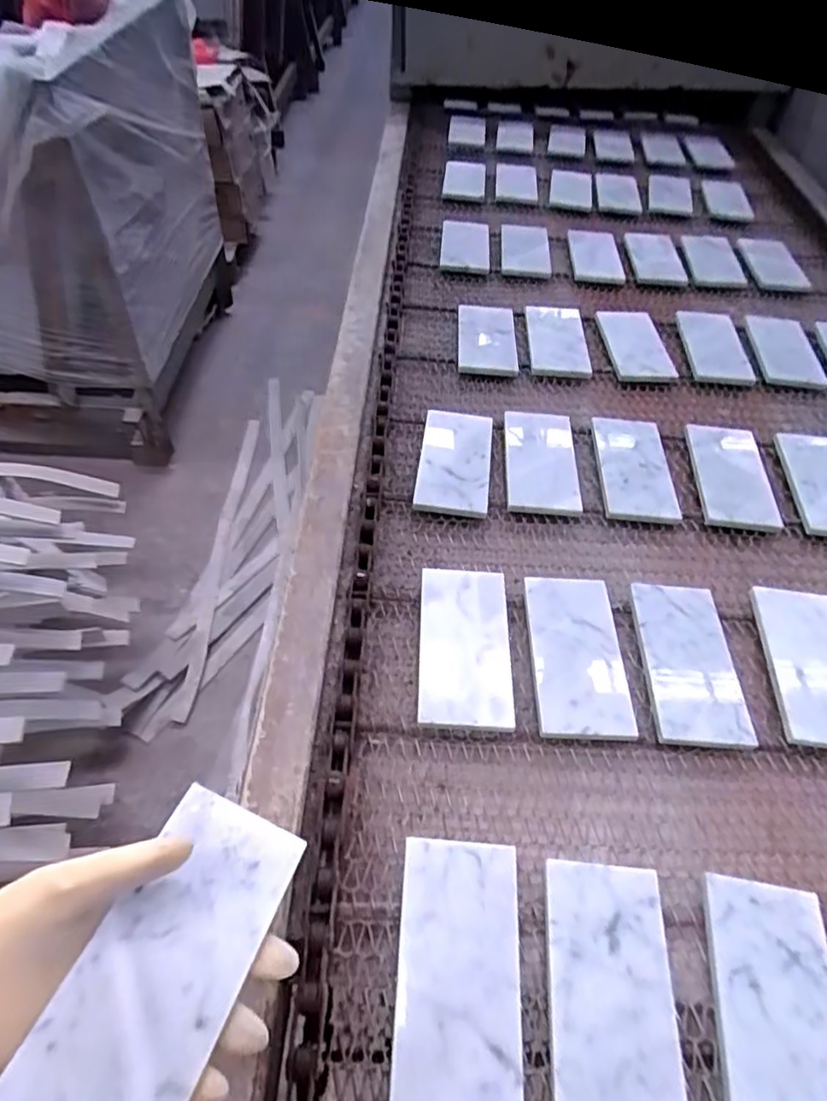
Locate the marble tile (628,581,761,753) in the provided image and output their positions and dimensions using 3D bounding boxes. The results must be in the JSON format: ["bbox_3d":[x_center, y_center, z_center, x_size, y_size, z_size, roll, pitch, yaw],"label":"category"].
[{"bbox_3d":[0.242,0.095,0.557,0.081,0.008,0.159,7,48,-3],"label":"marble tile"}]

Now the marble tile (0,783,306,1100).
[{"bbox_3d":[-0.120,0.204,0.320,0.074,0.006,0.151,29,40,-2],"label":"marble tile"}]

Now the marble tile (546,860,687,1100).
[{"bbox_3d":[0.126,0.288,0.403,0.078,0.019,0.154,6,49,1],"label":"marble tile"}]

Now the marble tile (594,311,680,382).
[{"bbox_3d":[0.312,-0.295,0.889,0.086,0.013,0.179,4,49,-1],"label":"marble tile"}]

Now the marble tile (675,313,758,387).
[{"bbox_3d":[0.425,-0.293,0.891,0.083,0.014,0.169,3,50,10],"label":"marble tile"}]

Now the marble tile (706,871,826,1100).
[{"bbox_3d":[0.234,0.299,0.401,0.080,0.016,0.154,10,49,5],"label":"marble tile"}]

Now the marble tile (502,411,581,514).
[{"bbox_3d":[0.146,-0.106,0.724,0.081,0.010,0.171,6,49,1],"label":"marble tile"}]

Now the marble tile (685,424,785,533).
[{"bbox_3d":[0.361,-0.090,0.720,0.078,0.018,0.159,-1,51,12],"label":"marble tile"}]

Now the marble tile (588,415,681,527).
[{"bbox_3d":[0.250,-0.097,0.718,0.076,0.011,0.172,-1,45,10],"label":"marble tile"}]

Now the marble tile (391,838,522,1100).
[{"bbox_3d":[0.029,0.267,0.397,0.076,0.004,0.152,8,54,-6],"label":"marble tile"}]

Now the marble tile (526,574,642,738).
[{"bbox_3d":[0.142,0.088,0.555,0.079,0.008,0.159,1,47,-1],"label":"marble tile"}]

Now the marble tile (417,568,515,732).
[{"bbox_3d":[0.044,0.080,0.552,0.077,0.010,0.158,1,45,1],"label":"marble tile"}]

